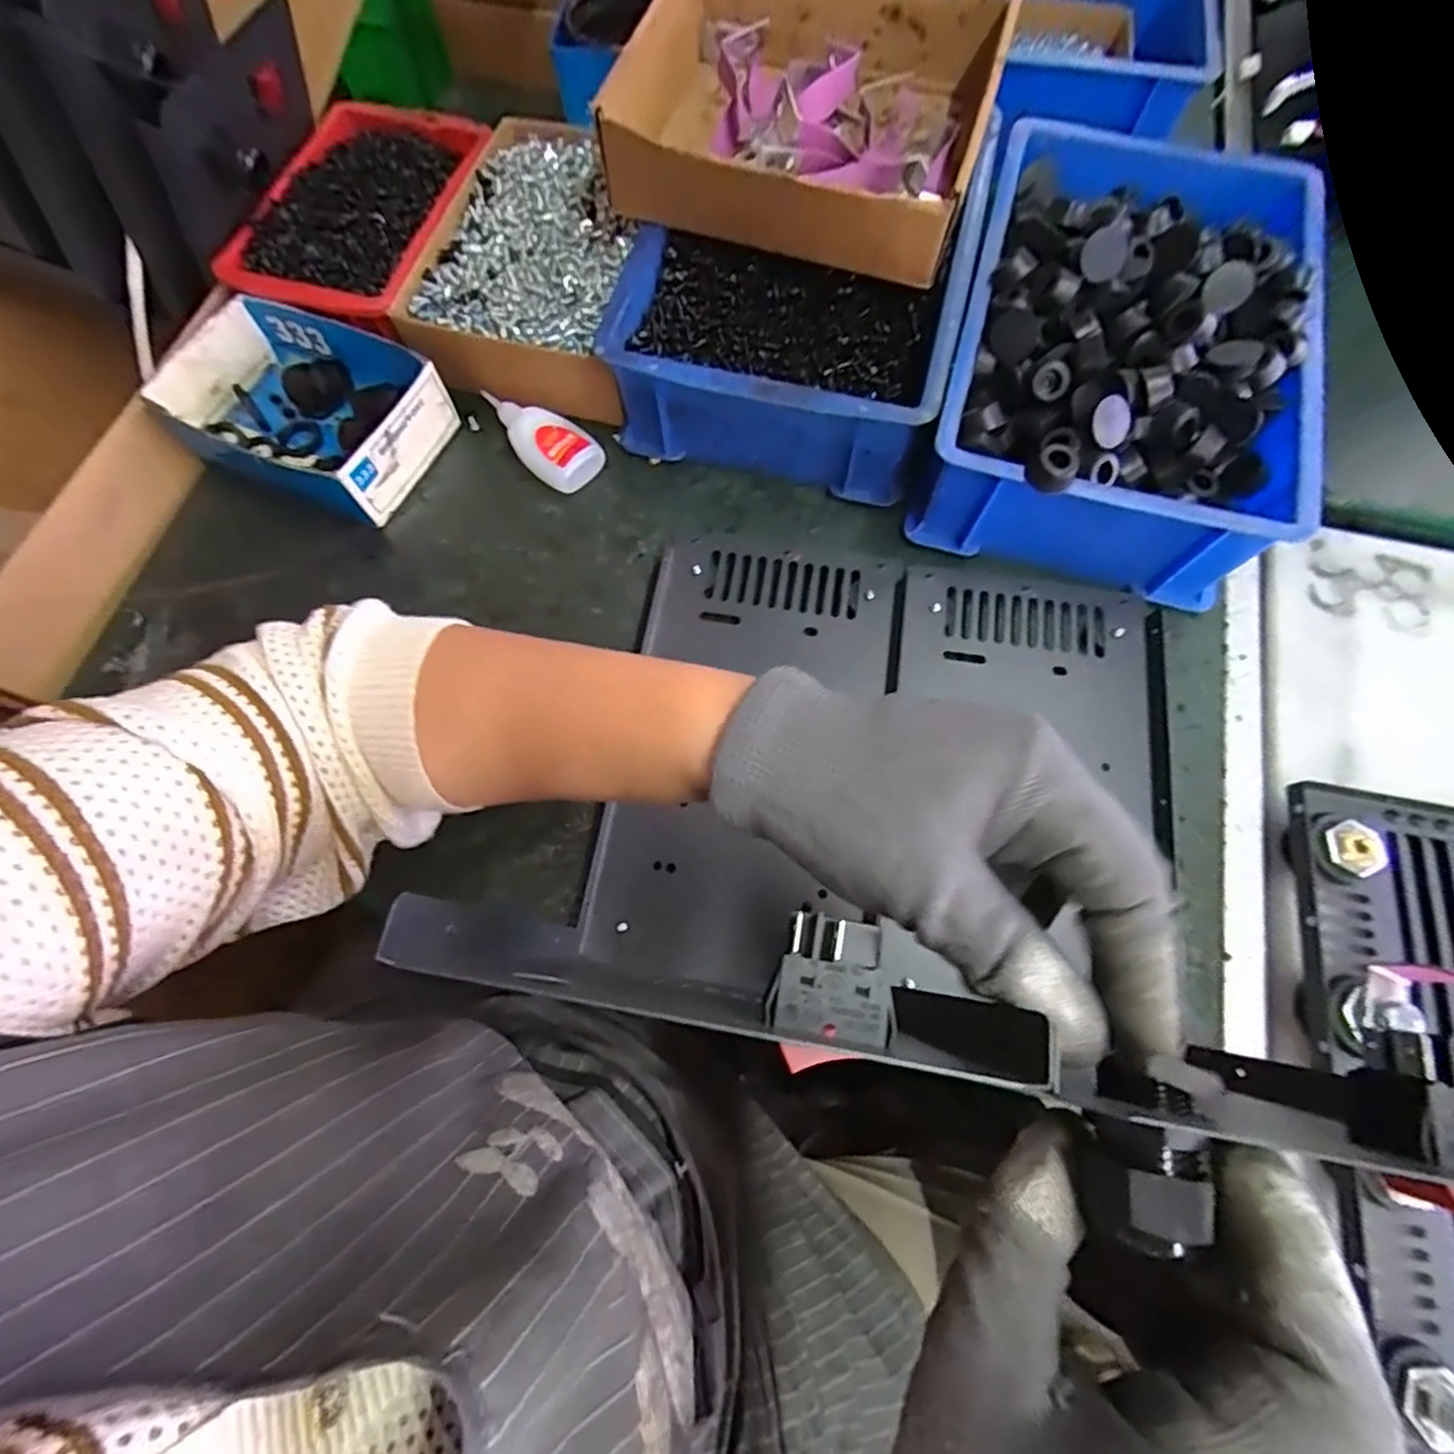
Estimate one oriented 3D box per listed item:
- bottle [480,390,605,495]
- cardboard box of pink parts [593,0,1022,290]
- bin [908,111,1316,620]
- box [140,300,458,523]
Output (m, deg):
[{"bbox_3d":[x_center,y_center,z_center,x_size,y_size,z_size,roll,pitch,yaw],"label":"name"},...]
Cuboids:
[{"bbox_3d":[-0.129,-0.200,0.449,0.090,0.026,0.042,42,77,15],"label":"bottle"},{"bbox_3d":[0.049,-0.385,0.408,0.218,0.062,0.192,15,71,7],"label":"cardboard box of pink parts"},{"bbox_3d":[0.249,-0.243,0.419,0.199,0.111,0.313,14,71,7],"label":"bin"},{"bbox_3d":[-0.283,-0.213,0.438,0.161,0.049,0.115,17,72,8],"label":"box"}]

